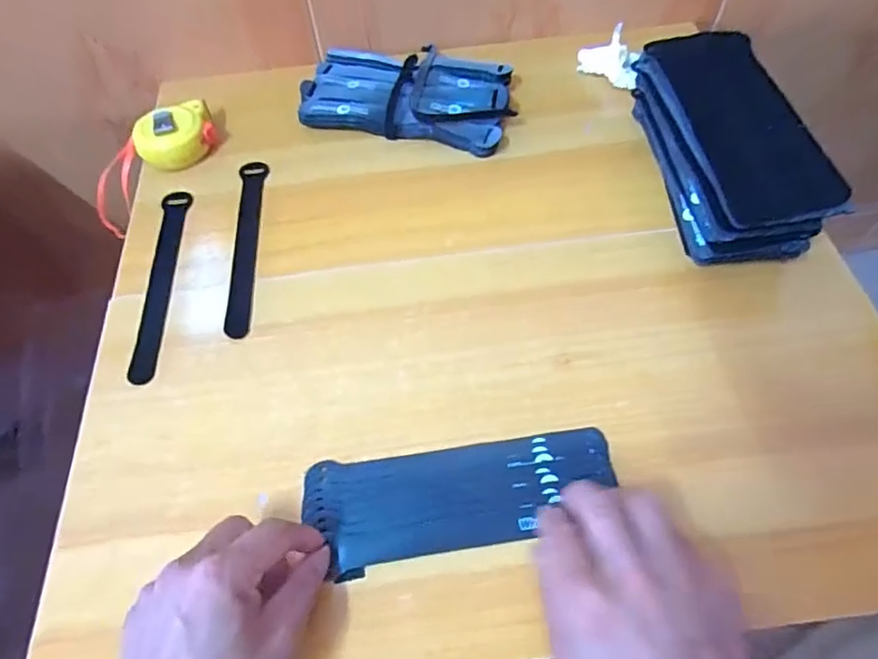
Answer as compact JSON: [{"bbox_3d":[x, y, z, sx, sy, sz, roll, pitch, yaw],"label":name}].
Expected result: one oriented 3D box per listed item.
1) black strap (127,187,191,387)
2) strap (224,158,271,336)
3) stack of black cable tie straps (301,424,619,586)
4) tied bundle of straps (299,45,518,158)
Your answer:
[{"bbox_3d":[-0.234,-0.043,0.483,0.024,0.005,0.197,-1,58,-11],"label":"black strap"},{"bbox_3d":[-0.168,-0.078,0.500,0.023,0.005,0.197,-6,59,-2],"label":"strap"},{"bbox_3d":[0.016,0.106,0.374,0.195,0.018,0.072,-12,59,-3],"label":"stack of black cable tie straps"},{"bbox_3d":[-0.031,-0.233,0.575,0.203,0.030,0.115,13,60,10],"label":"tied bundle of straps"}]

